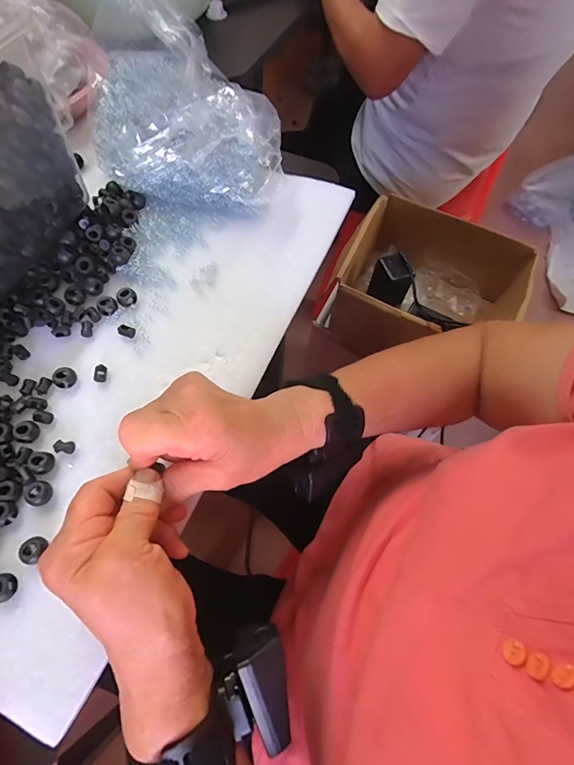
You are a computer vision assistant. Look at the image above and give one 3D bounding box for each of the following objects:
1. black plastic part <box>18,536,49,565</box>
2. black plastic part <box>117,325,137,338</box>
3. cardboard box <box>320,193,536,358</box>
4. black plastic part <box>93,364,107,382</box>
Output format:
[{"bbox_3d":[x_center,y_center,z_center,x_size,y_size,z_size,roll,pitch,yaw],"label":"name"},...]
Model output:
[{"bbox_3d":[-0.176,0.117,0.274,0.014,0.012,0.017,22,65,7],"label":"black plastic part"},{"bbox_3d":[-0.144,-0.047,0.353,0.015,0.004,0.010,16,65,5],"label":"black plastic part"},{"bbox_3d":[0.248,-0.147,0.689,0.320,0.145,0.235,24,66,8],"label":"cardboard box"},{"bbox_3d":[-0.160,-0.008,0.335,0.009,0.006,0.015,-2,65,-4],"label":"black plastic part"}]

